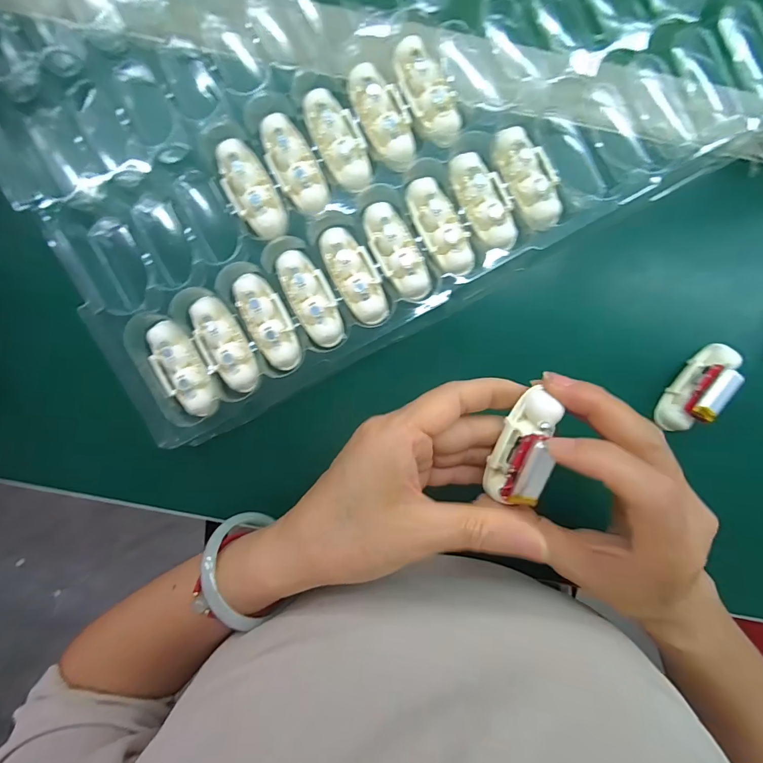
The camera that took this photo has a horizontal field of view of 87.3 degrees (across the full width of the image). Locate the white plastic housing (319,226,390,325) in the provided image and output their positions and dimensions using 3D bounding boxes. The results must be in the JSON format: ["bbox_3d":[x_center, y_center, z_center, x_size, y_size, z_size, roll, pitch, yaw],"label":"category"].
[{"bbox_3d":[-0.017,-0.067,0.248,0.025,0.010,0.065,-27,94,2],"label":"white plastic housing"}]

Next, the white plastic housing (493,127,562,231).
[{"bbox_3d":[0.093,-0.127,0.249,0.026,0.019,0.063,-32,94,2],"label":"white plastic housing"}]

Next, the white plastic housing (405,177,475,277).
[{"bbox_3d":[0.037,-0.096,0.246,0.025,0.013,0.064,-29,94,2],"label":"white plastic housing"}]

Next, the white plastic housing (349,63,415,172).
[{"bbox_3d":[0.002,-0.161,0.243,0.028,0.012,0.060,-26,95,2],"label":"white plastic housing"}]

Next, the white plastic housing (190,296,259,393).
[{"bbox_3d":[-0.101,-0.022,0.251,0.029,0.016,0.063,-27,94,2],"label":"white plastic housing"}]

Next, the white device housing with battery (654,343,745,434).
[{"bbox_3d":[0.203,0.004,0.253,0.019,0.026,0.063,39,94,-3],"label":"white device housing with battery"}]

